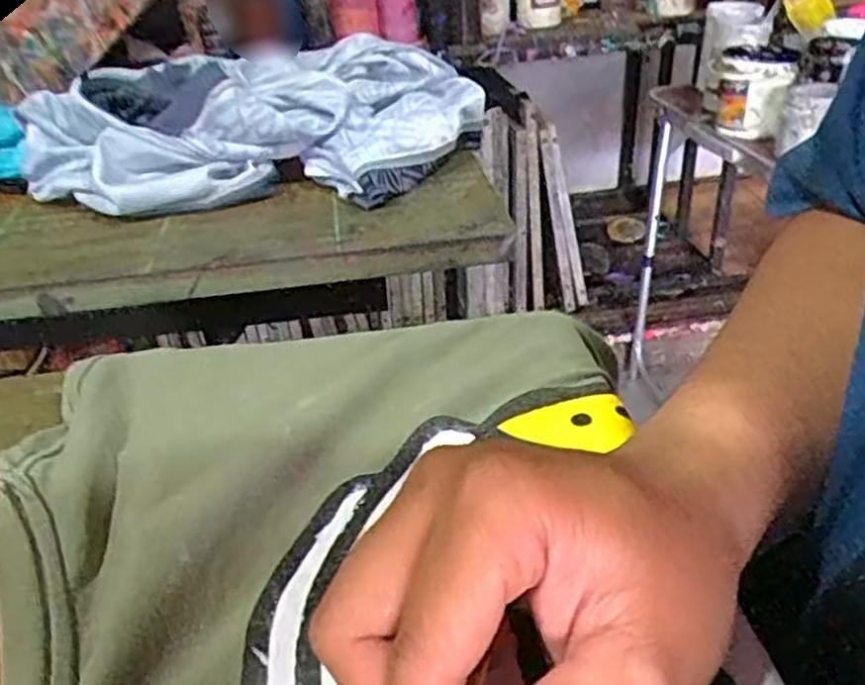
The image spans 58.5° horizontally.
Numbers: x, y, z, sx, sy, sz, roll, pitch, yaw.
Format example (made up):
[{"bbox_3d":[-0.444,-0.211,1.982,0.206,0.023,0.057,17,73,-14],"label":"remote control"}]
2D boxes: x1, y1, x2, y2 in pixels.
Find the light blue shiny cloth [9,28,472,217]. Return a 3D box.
[{"bbox_3d":[-0.123,-0.162,0.546,0.320,0.066,0.216,-3,32,1],"label":"light blue shiny cloth"}]

